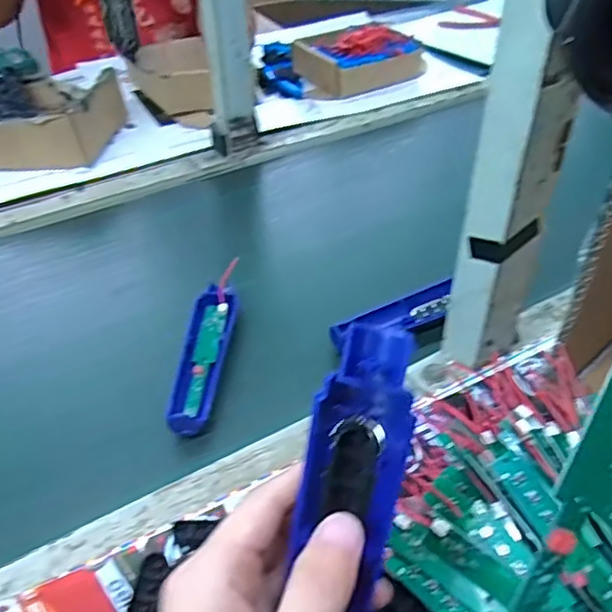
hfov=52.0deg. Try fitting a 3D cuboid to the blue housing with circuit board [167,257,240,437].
[{"bbox_3d":[-0.086,0.031,0.545,0.036,0.019,0.188,4,41,3],"label":"blue housing with circuit board"}]

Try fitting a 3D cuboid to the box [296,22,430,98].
[{"bbox_3d":[0.091,-0.410,1.019,0.189,0.066,0.146,-25,48,-27],"label":"box"}]

